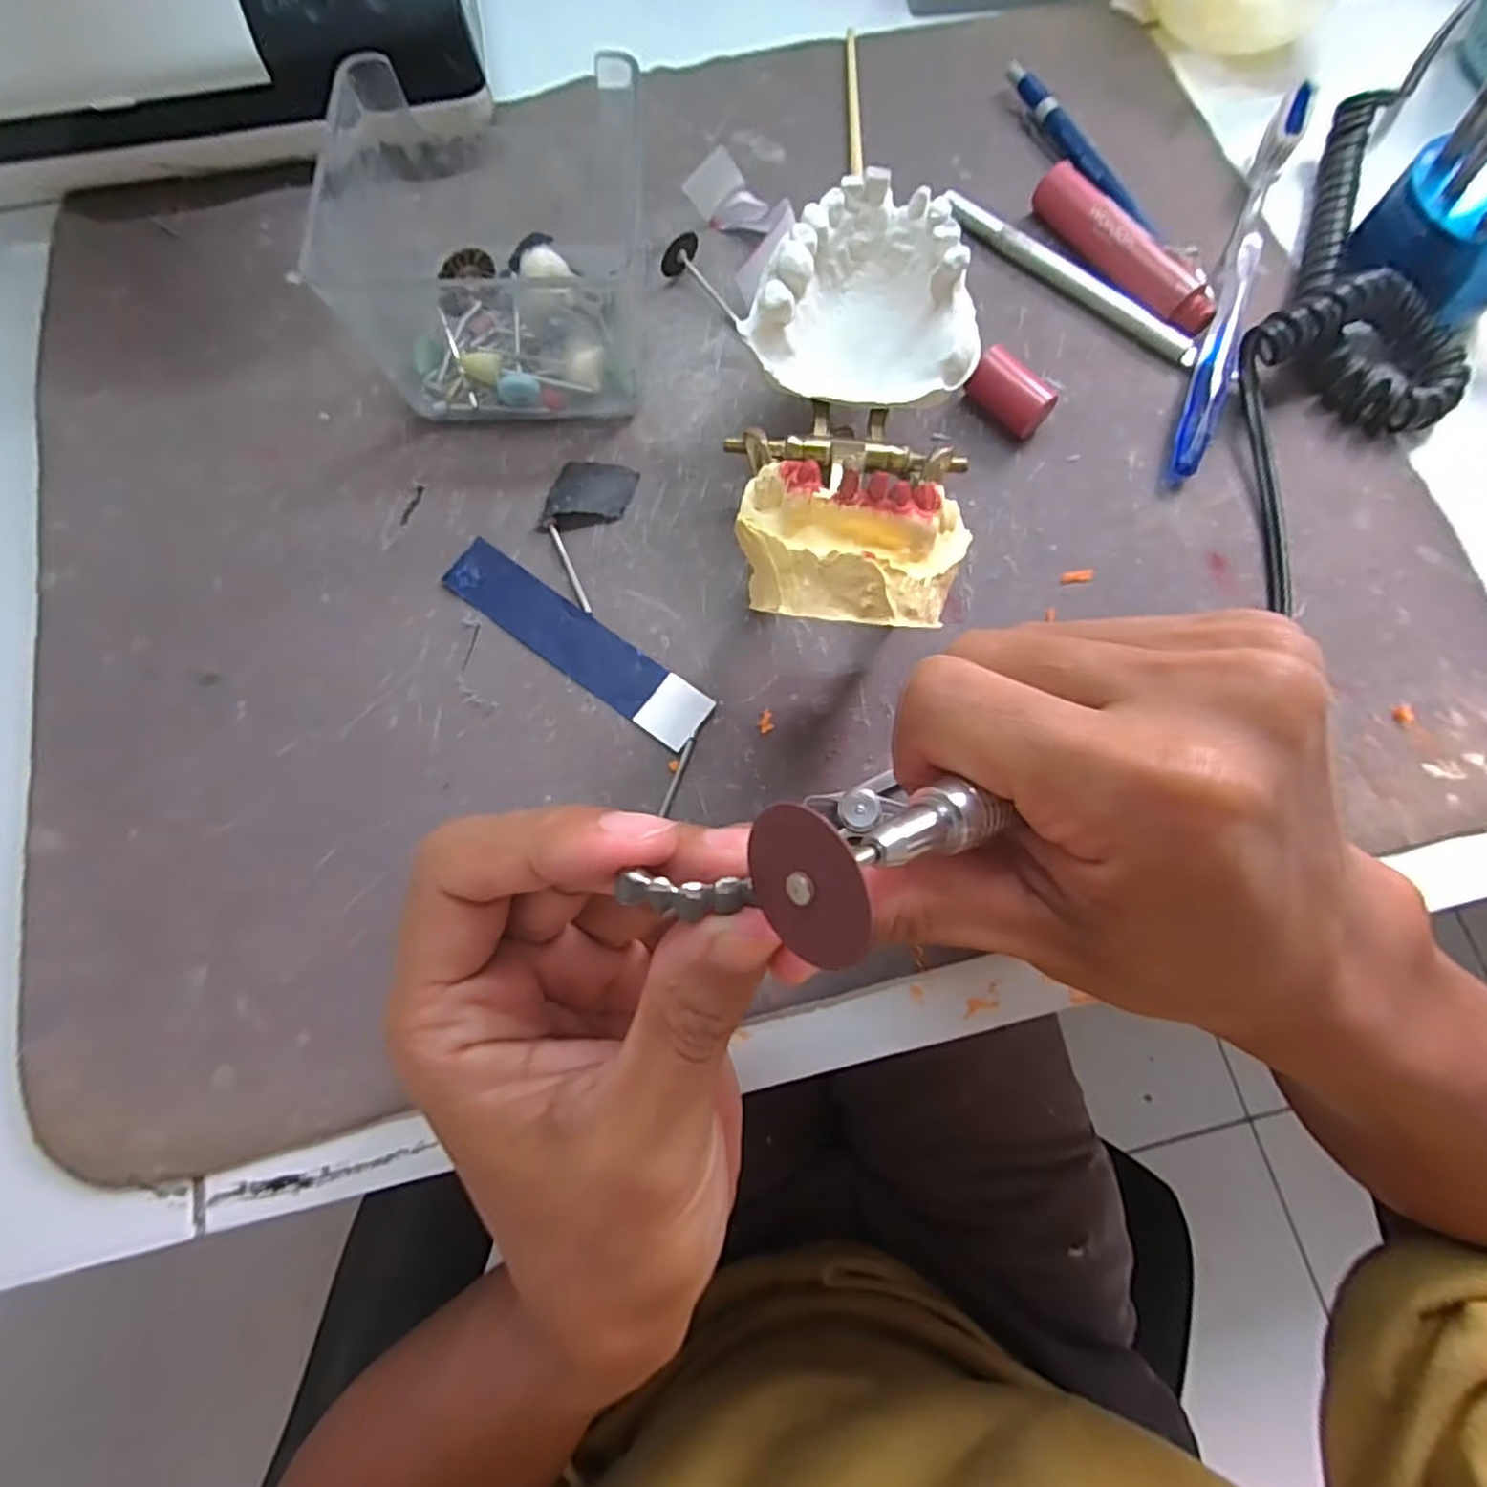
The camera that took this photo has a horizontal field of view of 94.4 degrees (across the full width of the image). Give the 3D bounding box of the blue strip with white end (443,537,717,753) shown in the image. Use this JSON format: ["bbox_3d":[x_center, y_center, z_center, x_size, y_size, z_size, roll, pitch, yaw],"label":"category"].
[{"bbox_3d":[-0.056,-0.034,0.230,0.102,0.004,0.021,34,77,9],"label":"blue strip with white end"}]

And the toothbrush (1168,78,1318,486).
[{"bbox_3d":[0.189,-0.178,0.263,0.015,0.022,0.179,20,75,6],"label":"toothbrush"}]

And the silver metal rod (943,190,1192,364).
[{"bbox_3d":[0.127,-0.183,0.270,0.114,0.009,0.007,39,78,10],"label":"silver metal rod"}]

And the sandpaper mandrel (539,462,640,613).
[{"bbox_3d":[-0.057,-0.075,0.240,0.028,0.007,0.056,10,74,3],"label":"sandpaper mandrel"}]

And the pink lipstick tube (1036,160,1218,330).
[{"bbox_3d":[0.146,-0.190,0.268,0.015,0.018,0.087,-33,77,-9],"label":"pink lipstick tube"}]

